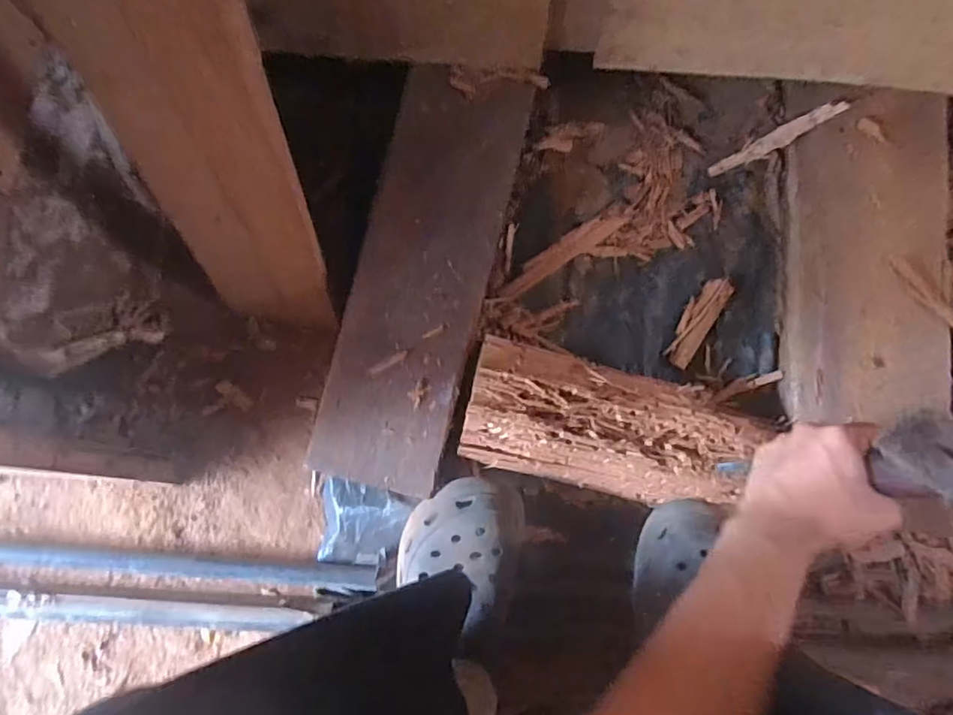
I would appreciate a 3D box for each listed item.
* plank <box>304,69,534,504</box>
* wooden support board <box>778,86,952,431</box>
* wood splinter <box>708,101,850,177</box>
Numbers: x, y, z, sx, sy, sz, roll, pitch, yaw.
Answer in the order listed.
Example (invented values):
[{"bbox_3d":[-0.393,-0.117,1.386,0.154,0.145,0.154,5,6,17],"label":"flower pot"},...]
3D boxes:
[{"bbox_3d":[-0.048,-0.070,0.499,0.115,0.021,0.363,13,84,2],"label":"plank"},{"bbox_3d":[0.359,-0.093,0.531,0.121,0.083,0.307,1,84,1],"label":"wooden support board"},{"bbox_3d":[0.280,-0.204,0.534,0.120,0.010,0.018,-23,86,41],"label":"wood splinter"}]

